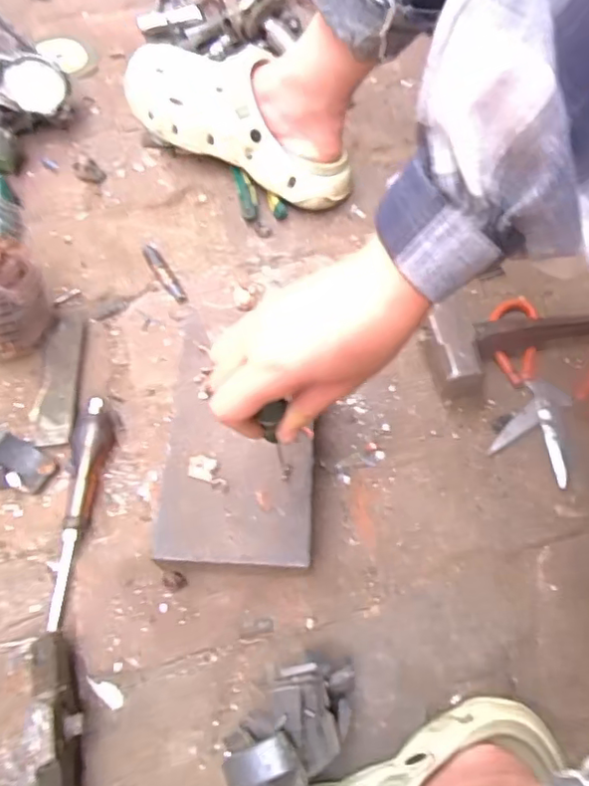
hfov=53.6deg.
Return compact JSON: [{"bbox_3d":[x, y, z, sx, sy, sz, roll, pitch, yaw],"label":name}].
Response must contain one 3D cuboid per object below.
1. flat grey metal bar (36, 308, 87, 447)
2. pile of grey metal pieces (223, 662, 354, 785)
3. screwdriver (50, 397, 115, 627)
[{"bbox_3d":[-0.223,-0.018,0.559,0.038,0.013,0.143,-9,66,10],"label":"flat grey metal bar"},{"bbox_3d":[0.000,0.236,0.412,0.061,0.078,0.102,38,68,15],"label":"pile of grey metal pieces"},{"bbox_3d":[-0.189,0.097,0.501,0.025,0.024,0.191,7,63,0],"label":"screwdriver"}]

